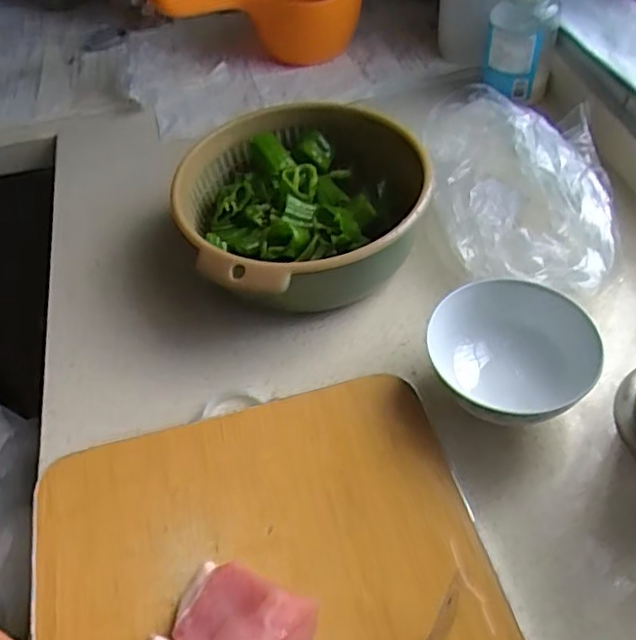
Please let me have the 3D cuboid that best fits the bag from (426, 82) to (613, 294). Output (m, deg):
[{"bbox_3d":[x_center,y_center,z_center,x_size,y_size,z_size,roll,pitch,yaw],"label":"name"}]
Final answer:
[{"bbox_3d":[0.182,-0.121,0.619,0.166,0.091,0.229,5,53,10],"label":"bag"}]

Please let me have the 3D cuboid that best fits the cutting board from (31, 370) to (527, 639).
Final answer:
[{"bbox_3d":[-0.022,0.218,0.397,0.294,0.024,0.389,-15,52,-6],"label":"cutting board"}]

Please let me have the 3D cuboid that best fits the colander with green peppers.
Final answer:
[{"bbox_3d":[-0.012,-0.106,0.631,0.227,0.091,0.231,-18,53,-8],"label":"colander with green peppers"}]

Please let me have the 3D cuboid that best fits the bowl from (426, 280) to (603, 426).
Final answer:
[{"bbox_3d":[0.143,0.031,0.505,0.114,0.061,0.122,-3,52,4],"label":"bowl"}]

